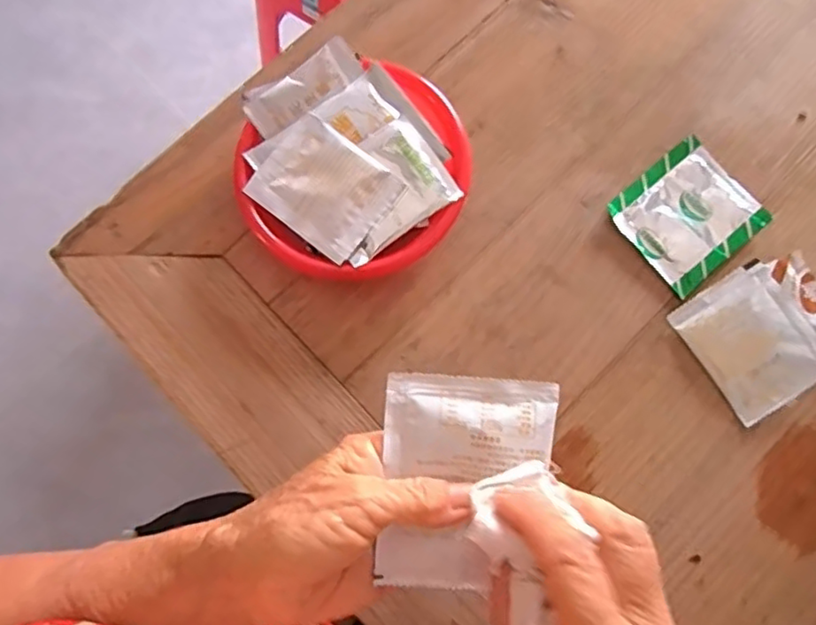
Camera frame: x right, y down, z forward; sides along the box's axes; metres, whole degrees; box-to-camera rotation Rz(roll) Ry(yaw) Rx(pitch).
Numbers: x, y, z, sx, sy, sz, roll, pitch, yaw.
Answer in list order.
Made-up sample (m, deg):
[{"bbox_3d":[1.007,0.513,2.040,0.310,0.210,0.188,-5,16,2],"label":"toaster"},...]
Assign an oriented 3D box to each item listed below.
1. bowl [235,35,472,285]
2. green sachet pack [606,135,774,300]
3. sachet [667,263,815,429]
[{"bbox_3d":[-0.034,-0.091,0.402,0.139,0.035,0.136,0,77,2],"label":"bowl"},{"bbox_3d":[0.176,-0.062,0.403,0.078,0.006,0.073,-39,79,-7],"label":"green sachet pack"},{"bbox_3d":[0.205,0.017,0.380,0.064,0.014,0.078,-33,78,-6],"label":"sachet"}]

